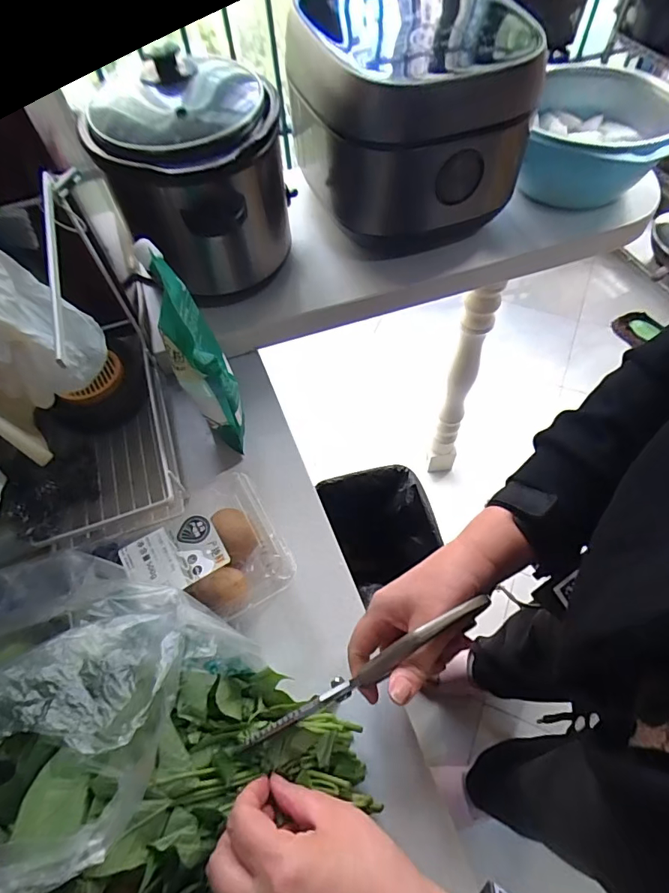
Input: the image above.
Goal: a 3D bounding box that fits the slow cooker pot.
[{"bbox_3d":[-0.160,-0.323,0.571,0.202,0.201,0.236,-13,60,-5],"label":"slow cooker pot"}]

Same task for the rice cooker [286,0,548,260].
[{"bbox_3d":[0.089,-0.415,0.610,0.263,0.214,0.286,-13,60,-5],"label":"rice cooker"}]

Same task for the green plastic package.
[{"bbox_3d":[-0.137,-0.087,0.475,0.054,0.201,0.128,-22,61,-10],"label":"green plastic package"}]

